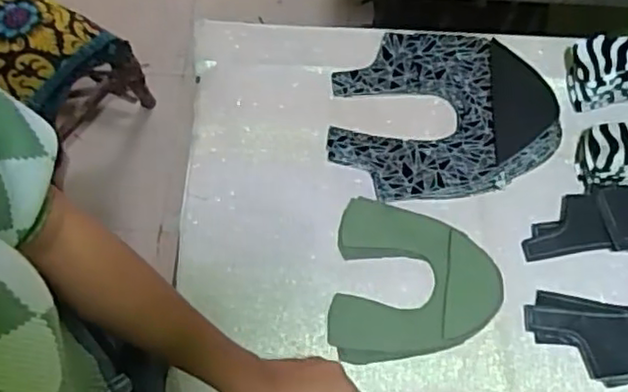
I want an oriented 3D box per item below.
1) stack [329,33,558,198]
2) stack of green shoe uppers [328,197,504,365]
[{"bbox_3d":[0.138,-0.098,0.721,0.246,0.047,0.192,-7,66,-1],"label":"stack"},{"bbox_3d":[0.104,0.090,0.670,0.164,0.016,0.160,6,67,5],"label":"stack of green shoe uppers"}]

